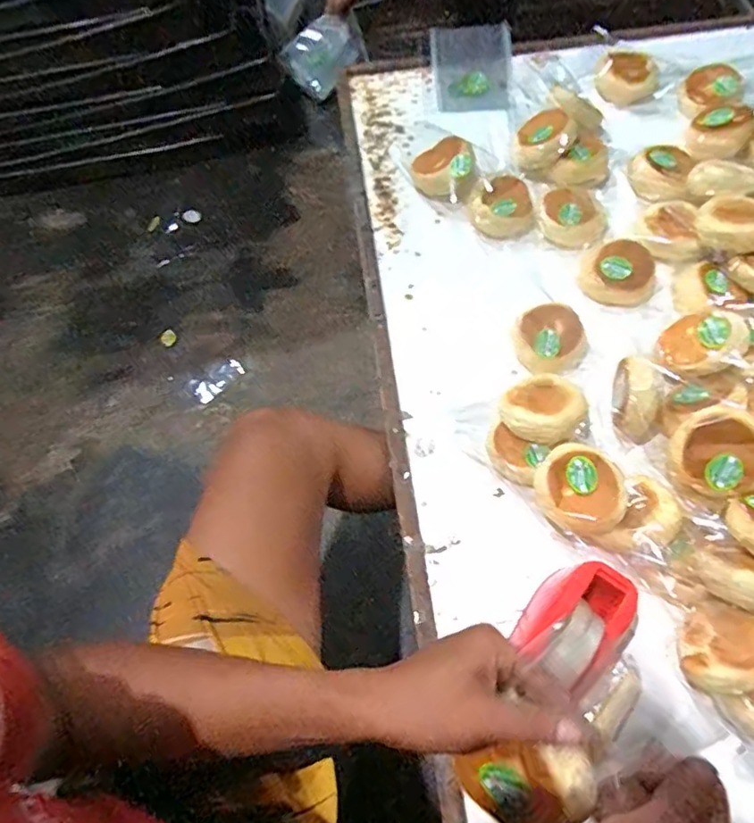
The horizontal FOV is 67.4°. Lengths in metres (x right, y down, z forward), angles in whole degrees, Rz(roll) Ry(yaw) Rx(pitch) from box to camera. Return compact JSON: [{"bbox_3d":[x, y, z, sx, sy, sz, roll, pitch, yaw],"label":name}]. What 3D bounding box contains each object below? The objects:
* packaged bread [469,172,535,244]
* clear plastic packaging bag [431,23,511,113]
[{"bbox_3d":[0.179,-0.290,0.800,0.095,0.043,0.085,15,66,10],"label":"packaged bread"},{"bbox_3d":[0.158,-0.582,0.946,0.126,0.016,0.222,3,64,5],"label":"clear plastic packaging bag"}]

